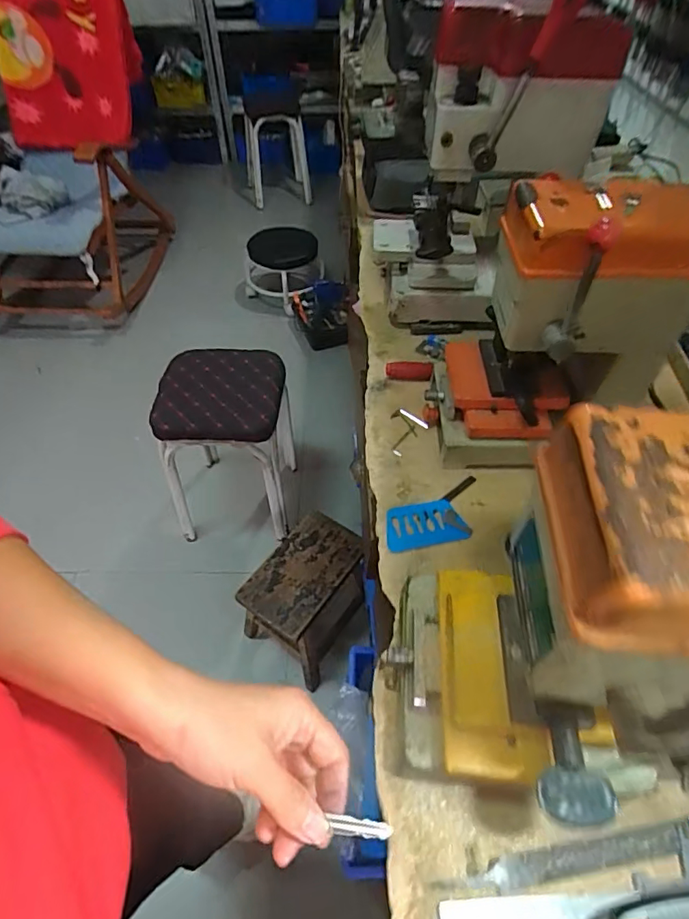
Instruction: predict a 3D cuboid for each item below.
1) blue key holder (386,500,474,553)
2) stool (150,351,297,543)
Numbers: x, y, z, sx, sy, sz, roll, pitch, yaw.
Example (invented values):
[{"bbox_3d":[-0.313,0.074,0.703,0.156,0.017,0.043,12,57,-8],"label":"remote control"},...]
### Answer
[{"bbox_3d":[0.095,0.078,0.586,0.097,0.010,0.056,-12,52,-9],"label":"blue key holder"},{"bbox_3d":[-0.284,-0.027,1.309,0.302,0.418,0.336,5,51,4],"label":"stool"}]

